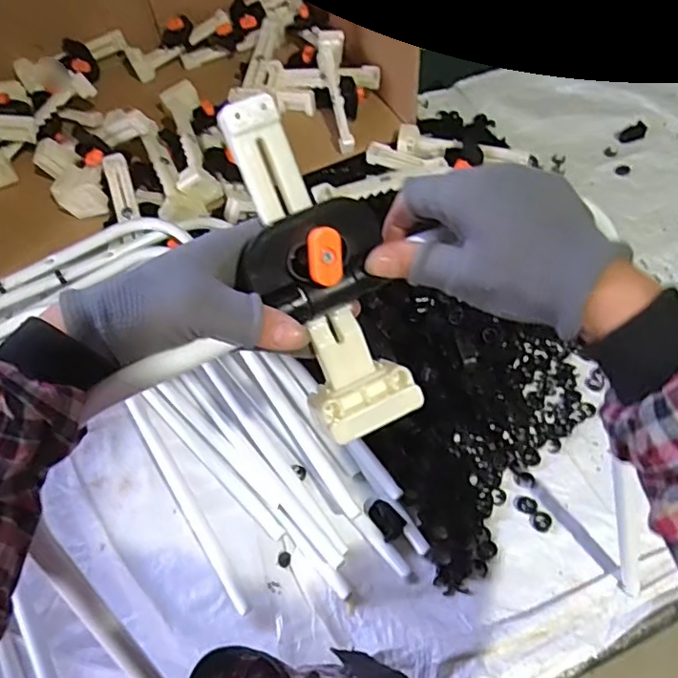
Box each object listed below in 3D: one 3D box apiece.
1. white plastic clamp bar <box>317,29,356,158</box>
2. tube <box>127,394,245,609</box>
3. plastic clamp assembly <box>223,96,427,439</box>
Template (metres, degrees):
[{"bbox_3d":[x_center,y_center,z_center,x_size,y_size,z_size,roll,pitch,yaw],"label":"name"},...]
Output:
[{"bbox_3d":[-0.002,-0.399,0.943,0.044,0.047,0.224,-8,78,-2],"label":"white plastic clamp bar"},{"bbox_3d":[-0.167,0.177,0.631,0.015,0.061,0.256,-29,59,-15],"label":"tube"},{"bbox_3d":[-0.010,-0.039,0.327,0.070,0.042,0.195,-24,102,-12],"label":"plastic clamp assembly"}]

